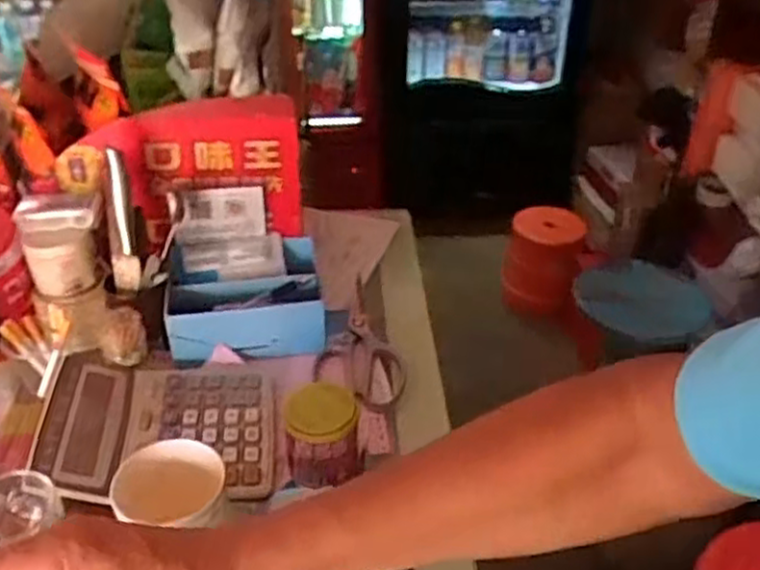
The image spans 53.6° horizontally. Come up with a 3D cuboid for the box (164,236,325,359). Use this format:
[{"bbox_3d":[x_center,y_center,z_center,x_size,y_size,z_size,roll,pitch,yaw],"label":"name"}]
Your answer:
[{"bbox_3d":[-0.143,0.016,0.805,0.156,0.068,0.120,-6,35,-8],"label":"box"}]

